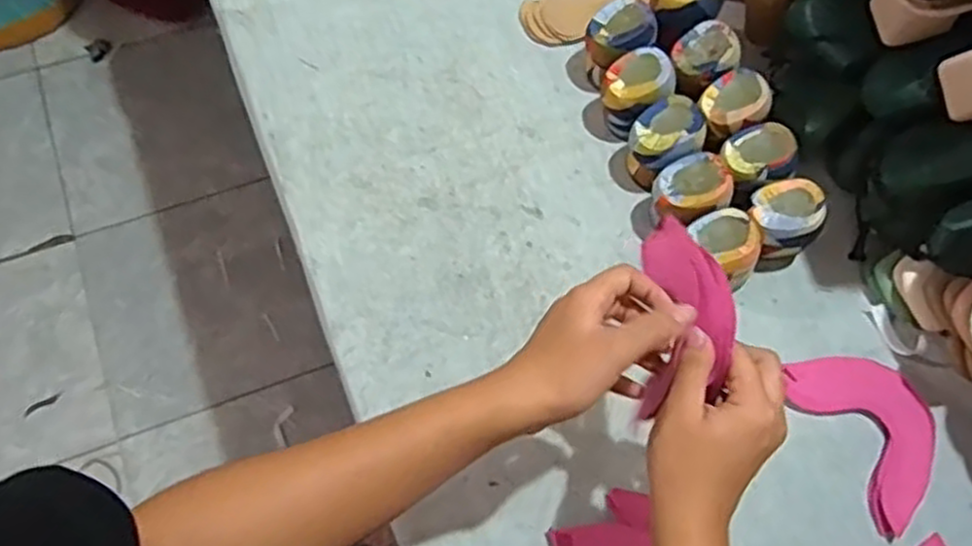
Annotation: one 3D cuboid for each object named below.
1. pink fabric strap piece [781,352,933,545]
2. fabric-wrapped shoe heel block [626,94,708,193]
[{"bbox_3d":[0.308,0.121,0.601,0.091,0.011,0.138,-28,73,-13],"label":"pink fabric strap piece"},{"bbox_3d":[0.151,-0.110,0.646,0.055,0.068,0.051,-32,73,-14],"label":"fabric-wrapped shoe heel block"}]

